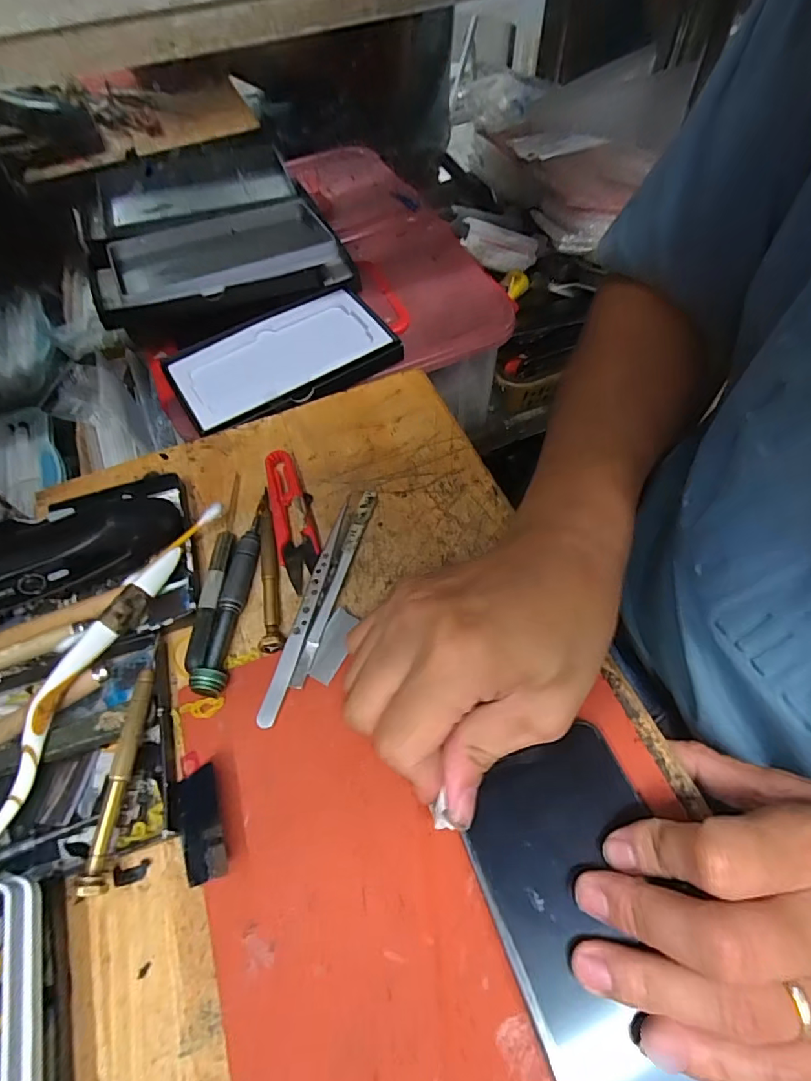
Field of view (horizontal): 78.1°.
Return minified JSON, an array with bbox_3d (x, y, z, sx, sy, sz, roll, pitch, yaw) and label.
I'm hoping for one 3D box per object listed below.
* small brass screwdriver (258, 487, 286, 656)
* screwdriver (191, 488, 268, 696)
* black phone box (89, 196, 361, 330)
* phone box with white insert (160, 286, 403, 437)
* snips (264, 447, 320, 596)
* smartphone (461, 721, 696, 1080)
[{"bbox_3d":[-0.079,0.012,0.291,0.012,0.008,0.107,-10,59,-3],"label":"small brass screwdriver"},{"bbox_3d":[-0.094,0.022,0.280,0.014,0.016,0.127,1,59,3],"label":"screwdriver"},{"bbox_3d":[-0.159,-0.245,0.448,0.218,0.046,0.115,-21,60,-10],"label":"black phone box"},{"bbox_3d":[-0.100,-0.149,0.406,0.170,0.020,0.103,-27,61,-13],"label":"phone box with white insert"},{"bbox_3d":[-0.070,-0.017,0.308,0.024,0.009,0.097,-14,59,-6],"label":"snips"},{"bbox_3d":[0.079,0.158,0.189,0.076,0.012,0.154,-15,58,-8],"label":"smartphone"}]

